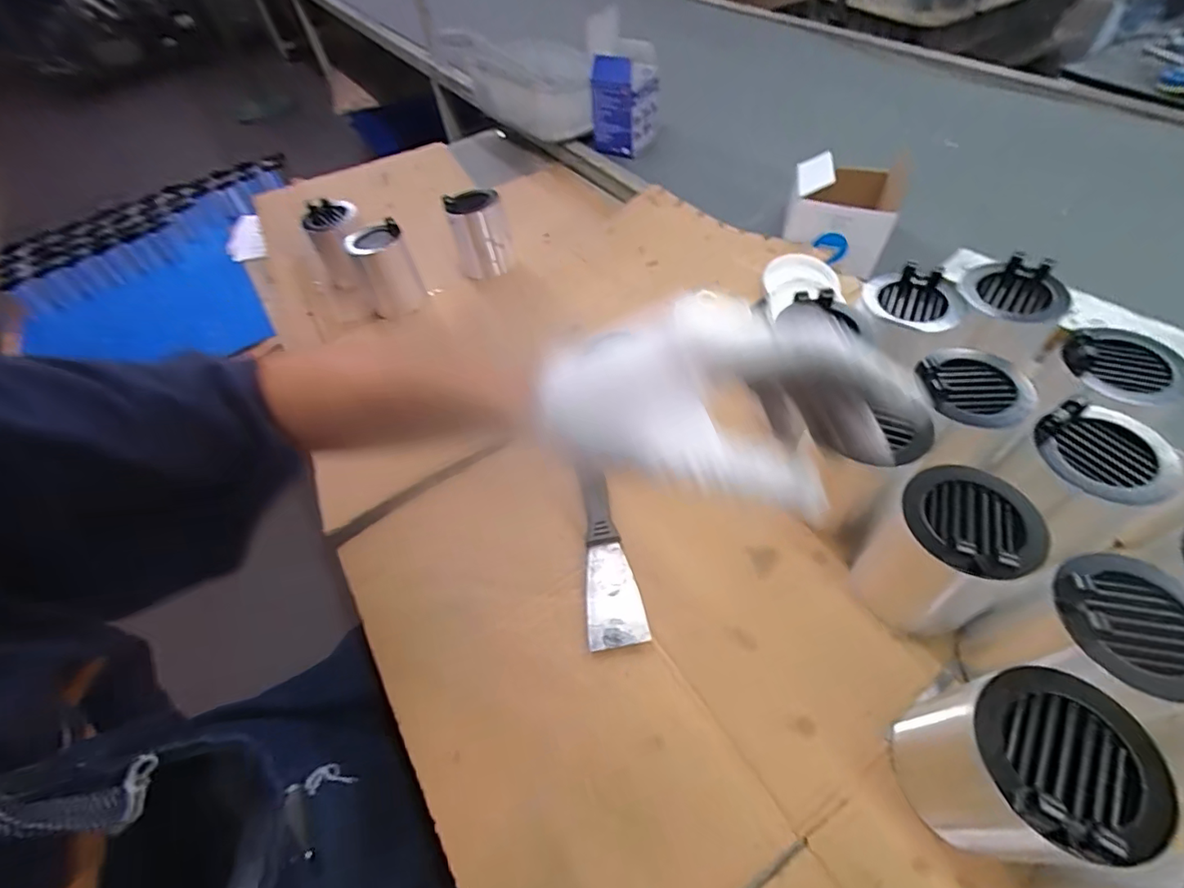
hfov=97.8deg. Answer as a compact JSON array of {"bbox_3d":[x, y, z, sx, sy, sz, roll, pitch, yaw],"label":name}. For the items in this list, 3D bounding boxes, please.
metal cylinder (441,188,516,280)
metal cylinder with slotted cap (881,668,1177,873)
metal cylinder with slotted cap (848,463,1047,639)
[{"bbox_3d":[-0.178,-0.338,0.834,0.088,0.119,0.072,-18,54,-8],"label":"metal cylinder"},{"bbox_3d":[0.245,0.188,0.300,0.076,0.123,0.083,-12,53,-3],"label":"metal cylinder with slotted cap"},{"bbox_3d":[0.253,0.081,0.379,0.078,0.123,0.081,-3,53,4],"label":"metal cylinder with slotted cap"}]

